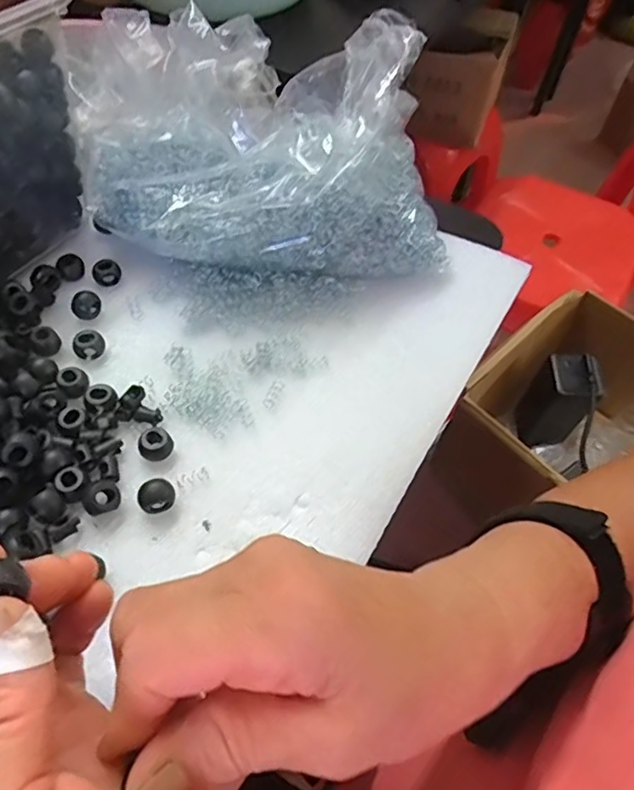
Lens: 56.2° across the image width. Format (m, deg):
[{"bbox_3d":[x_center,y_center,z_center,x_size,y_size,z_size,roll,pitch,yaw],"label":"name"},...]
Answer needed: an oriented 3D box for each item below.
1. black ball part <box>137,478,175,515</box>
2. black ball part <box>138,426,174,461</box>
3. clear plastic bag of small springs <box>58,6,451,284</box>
[{"bbox_3d":[-0.080,0.050,0.294,0.017,0.013,0.013,-5,54,-8],"label":"black ball part"},{"bbox_3d":[-0.085,0.026,0.310,0.013,0.012,0.015,33,58,19],"label":"black ball part"},{"bbox_3d":[-0.038,-0.156,0.381,0.222,0.119,0.146,-9,55,-11],"label":"clear plastic bag of small springs"}]

